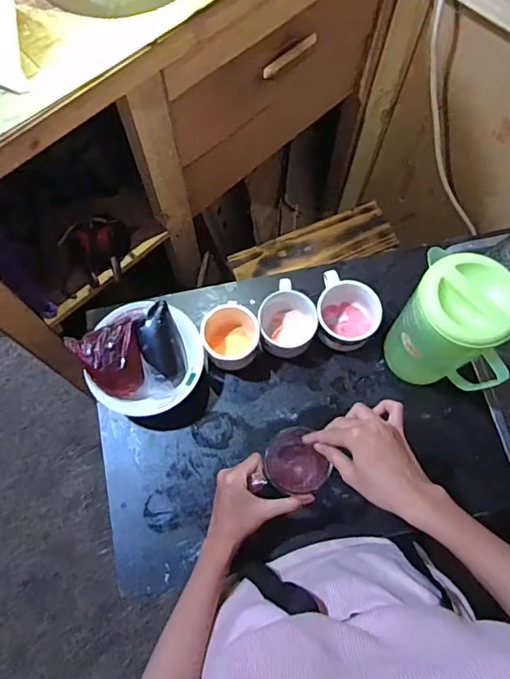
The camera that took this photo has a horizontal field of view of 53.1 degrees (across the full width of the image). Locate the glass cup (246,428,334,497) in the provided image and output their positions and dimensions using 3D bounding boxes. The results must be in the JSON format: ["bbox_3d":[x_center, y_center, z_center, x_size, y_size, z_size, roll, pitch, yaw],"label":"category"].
[{"bbox_3d":[0.044,0.158,0.637,0.090,0.071,0.082,-38,76,-10],"label":"glass cup"}]

